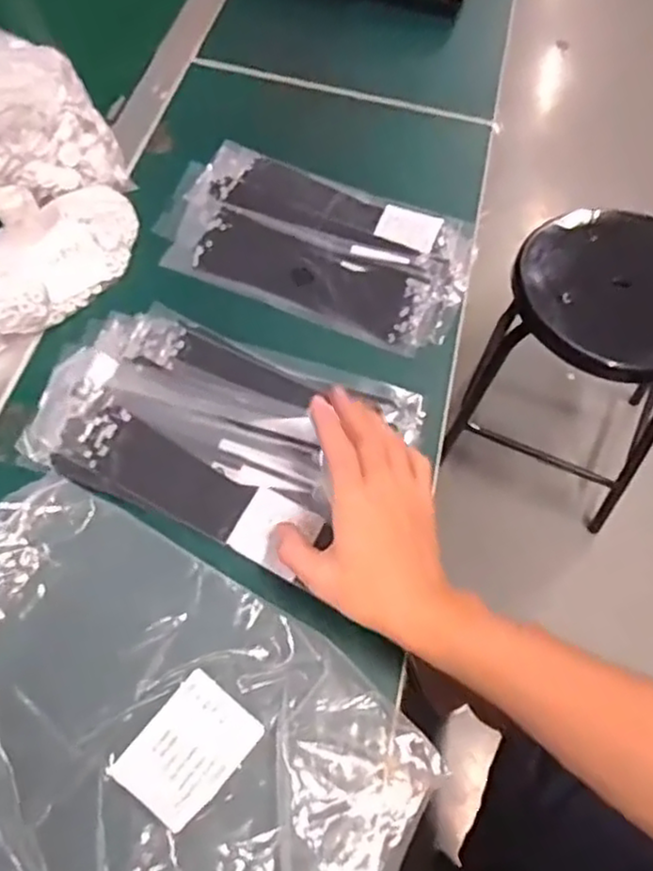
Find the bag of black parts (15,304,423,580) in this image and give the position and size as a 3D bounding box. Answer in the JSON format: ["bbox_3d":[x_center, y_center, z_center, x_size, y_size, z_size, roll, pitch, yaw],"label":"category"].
[{"bbox_3d":[-0.081,-0.008,0.533,0.263,0.030,0.163,20,62,9],"label":"bag of black parts"}]

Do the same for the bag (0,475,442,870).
[{"bbox_3d":[-0.111,0.183,0.429,0.337,0.033,0.213,26,63,12],"label":"bag"}]

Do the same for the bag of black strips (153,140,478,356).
[{"bbox_3d":[-0.011,-0.178,0.643,0.286,0.024,0.157,21,62,10],"label":"bag of black strips"}]

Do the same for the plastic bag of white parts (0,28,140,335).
[{"bbox_3d":[-0.284,-0.230,0.605,0.199,0.098,0.279,-20,63,-13],"label":"plastic bag of white parts"}]

